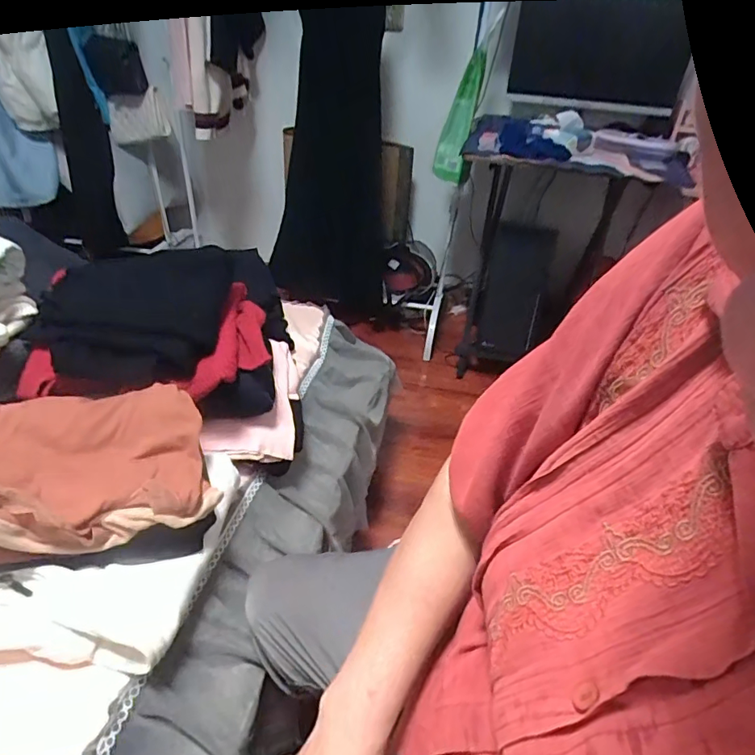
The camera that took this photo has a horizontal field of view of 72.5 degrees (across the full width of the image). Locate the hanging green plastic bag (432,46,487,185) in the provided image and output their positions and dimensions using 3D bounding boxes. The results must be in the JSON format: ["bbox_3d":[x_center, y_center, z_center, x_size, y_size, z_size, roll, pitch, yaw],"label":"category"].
[{"bbox_3d":[0.271,-0.784,1.564,0.101,0.364,0.155,17,11,16],"label":"hanging green plastic bag"}]

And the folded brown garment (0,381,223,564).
[{"bbox_3d":[-0.341,0.091,0.578,0.276,0.084,0.188,-9,38,-19],"label":"folded brown garment"}]

